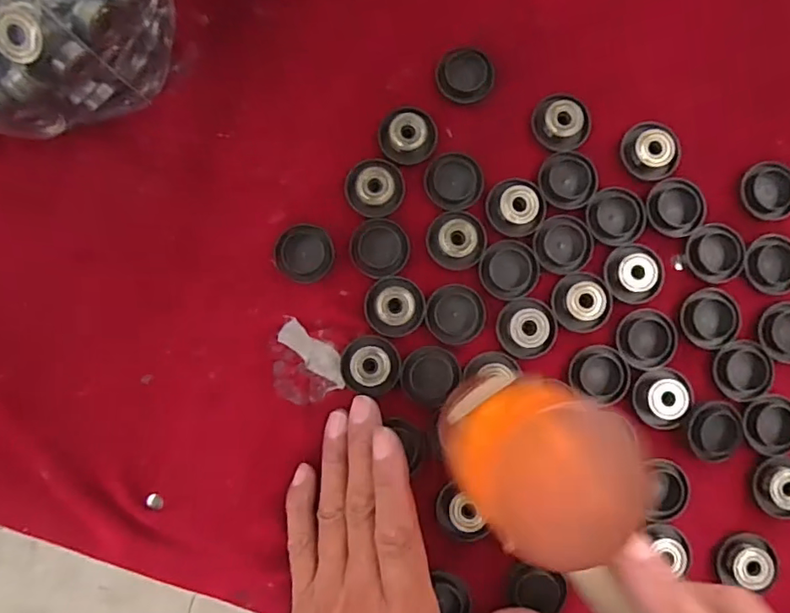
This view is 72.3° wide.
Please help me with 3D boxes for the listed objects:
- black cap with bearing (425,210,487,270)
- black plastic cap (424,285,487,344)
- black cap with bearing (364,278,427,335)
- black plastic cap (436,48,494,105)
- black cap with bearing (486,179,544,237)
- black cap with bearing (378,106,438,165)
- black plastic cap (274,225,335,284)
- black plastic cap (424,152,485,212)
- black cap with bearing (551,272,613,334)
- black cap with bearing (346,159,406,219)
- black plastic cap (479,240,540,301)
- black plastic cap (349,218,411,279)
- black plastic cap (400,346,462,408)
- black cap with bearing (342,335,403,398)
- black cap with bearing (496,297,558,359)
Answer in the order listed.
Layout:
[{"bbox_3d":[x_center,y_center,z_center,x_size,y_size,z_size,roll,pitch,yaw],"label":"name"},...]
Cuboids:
[{"bbox_3d":[0.035,-0.038,0.302,0.032,0.008,0.032,0,85,-1],"label":"black cap with bearing"},{"bbox_3d":[0.034,0.004,0.300,0.032,0.004,0.032,-4,85,-1],"label":"black plastic cap"},{"bbox_3d":[0.000,0.000,0.298,0.033,0.008,0.032,0,85,-1],"label":"black cap with bearing"},{"bbox_3d":[0.041,-0.134,0.315,0.033,0.013,0.029,14,85,0],"label":"black plastic cap"},{"bbox_3d":[0.069,-0.057,0.304,0.032,0.009,0.033,0,85,-1],"label":"black cap with bearing"},{"bbox_3d":[0.008,-0.096,0.309,0.031,0.015,0.032,0,85,-1],"label":"black cap with bearing"},{"bbox_3d":[-0.051,-0.029,0.303,0.031,0.009,0.030,-1,85,-1],"label":"black plastic cap"},{"bbox_3d":[0.034,-0.071,0.307,0.033,0.004,0.032,0,85,-1],"label":"black plastic cap"},{"bbox_3d":[0.105,-0.003,0.300,0.033,0.007,0.033,0,85,-1],"label":"black cap with bearing"},{"bbox_3d":[-0.011,-0.067,0.304,0.032,0.007,0.031,0,85,-1],"label":"black cap with bearing"},{"bbox_3d":[0.064,-0.020,0.302,0.033,0.005,0.032,0,85,-1],"label":"black plastic cap"},{"bbox_3d":[-0.008,-0.033,0.303,0.032,0.004,0.032,0,85,-1],"label":"black plastic cap"},{"bbox_3d":[0.019,0.038,0.297,0.030,0.004,0.032,0,85,-1],"label":"black plastic cap"},{"bbox_3d":[-0.013,0.033,0.296,0.032,0.007,0.031,0,85,-1],"label":"black cap with bearing"},{"bbox_3d":[0.074,0.012,0.299,0.033,0.006,0.033,0,85,-1],"label":"black cap with bearing"}]

